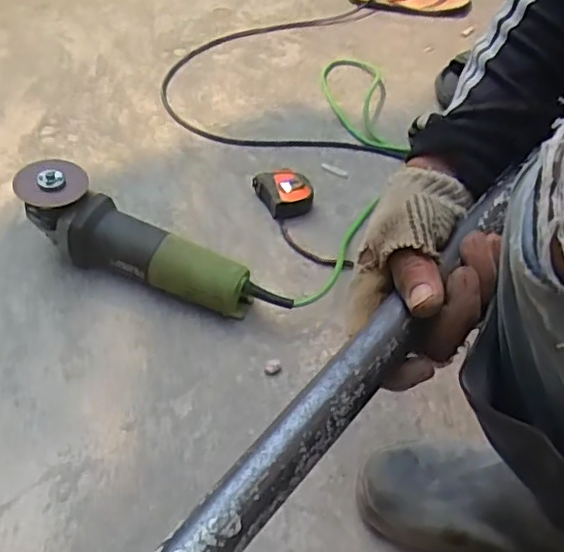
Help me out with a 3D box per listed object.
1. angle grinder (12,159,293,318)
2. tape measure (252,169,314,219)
[{"bbox_3d":[-0.147,-0.027,0.738,0.322,0.084,0.072,26,52,0],"label":"angle grinder"},{"bbox_3d":[0.004,-0.107,0.843,0.065,0.035,0.068,-17,53,-18],"label":"tape measure"}]

